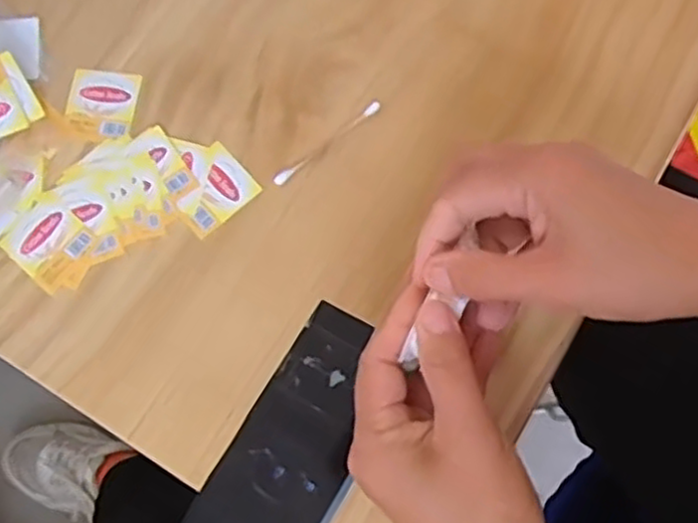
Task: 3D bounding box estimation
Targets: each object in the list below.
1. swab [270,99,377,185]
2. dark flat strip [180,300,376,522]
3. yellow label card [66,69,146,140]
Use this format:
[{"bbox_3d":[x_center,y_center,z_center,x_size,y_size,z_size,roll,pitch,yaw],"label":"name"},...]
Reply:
[{"bbox_3d":[-0.012,-0.065,0.394,0.072,0.004,0.007,-38,77,-9],"label":"swab"},{"bbox_3d":[-0.035,0.109,0.355,0.061,0.006,0.173,31,80,6],"label":"dark flat strip"},{"bbox_3d":[-0.139,-0.091,0.409,0.039,0.004,0.040,9,74,3],"label":"yellow label card"}]

